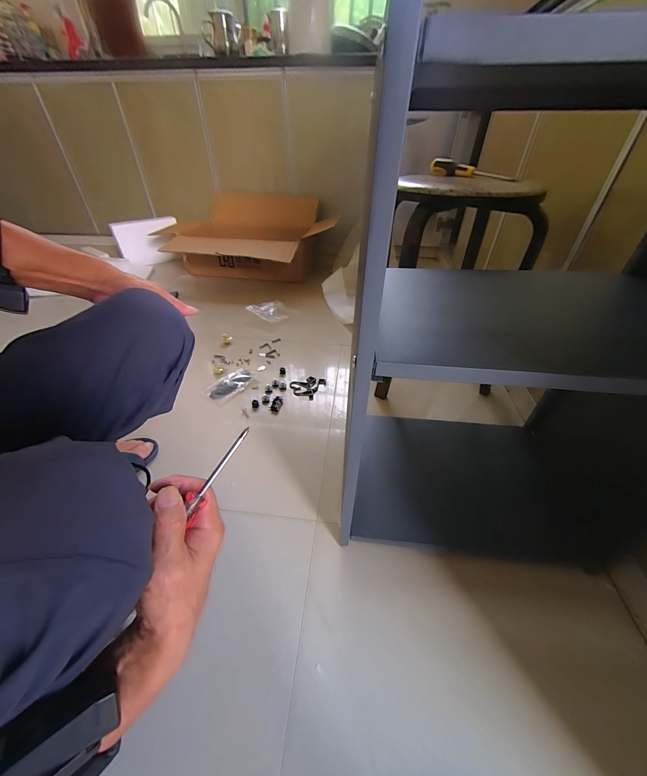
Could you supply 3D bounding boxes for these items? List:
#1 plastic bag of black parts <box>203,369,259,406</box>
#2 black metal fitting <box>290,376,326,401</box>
[{"bbox_3d":[-0.246,-0.010,0.803,0.079,0.014,0.145,29,47,29],"label":"plastic bag of black parts"},{"bbox_3d":[-0.045,-0.004,0.802,0.090,0.008,0.079,9,40,9],"label":"black metal fitting"}]

